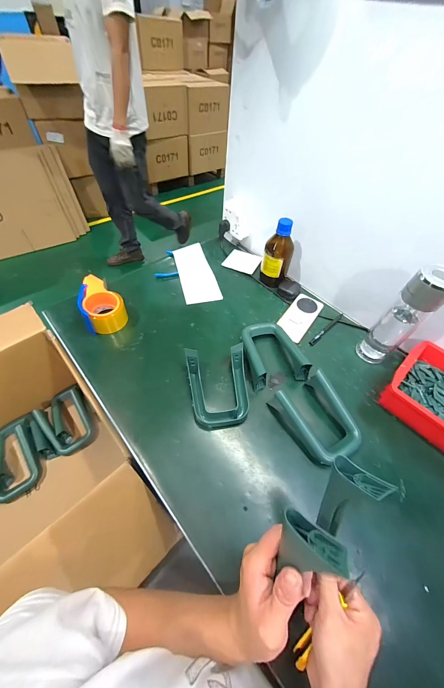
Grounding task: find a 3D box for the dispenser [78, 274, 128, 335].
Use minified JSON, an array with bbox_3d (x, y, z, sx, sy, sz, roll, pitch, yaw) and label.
[{"bbox_3d":[-0.296,-0.100,0.621,0.098,0.078,0.126,-13,56,-13],"label":"dispenser"}]

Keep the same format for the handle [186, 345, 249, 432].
[{"bbox_3d":[-0.005,0.087,0.517,0.127,0.050,0.159,-7,54,-9],"label":"handle"}]

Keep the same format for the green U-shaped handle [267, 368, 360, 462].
[{"bbox_3d":[0.188,0.146,0.488,0.123,0.059,0.156,-23,59,-19],"label":"green U-shaped handle"}]

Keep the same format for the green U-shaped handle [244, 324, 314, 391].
[{"bbox_3d":[0.114,0.013,0.575,0.131,0.052,0.161,-9,55,-10],"label":"green U-shaped handle"}]

